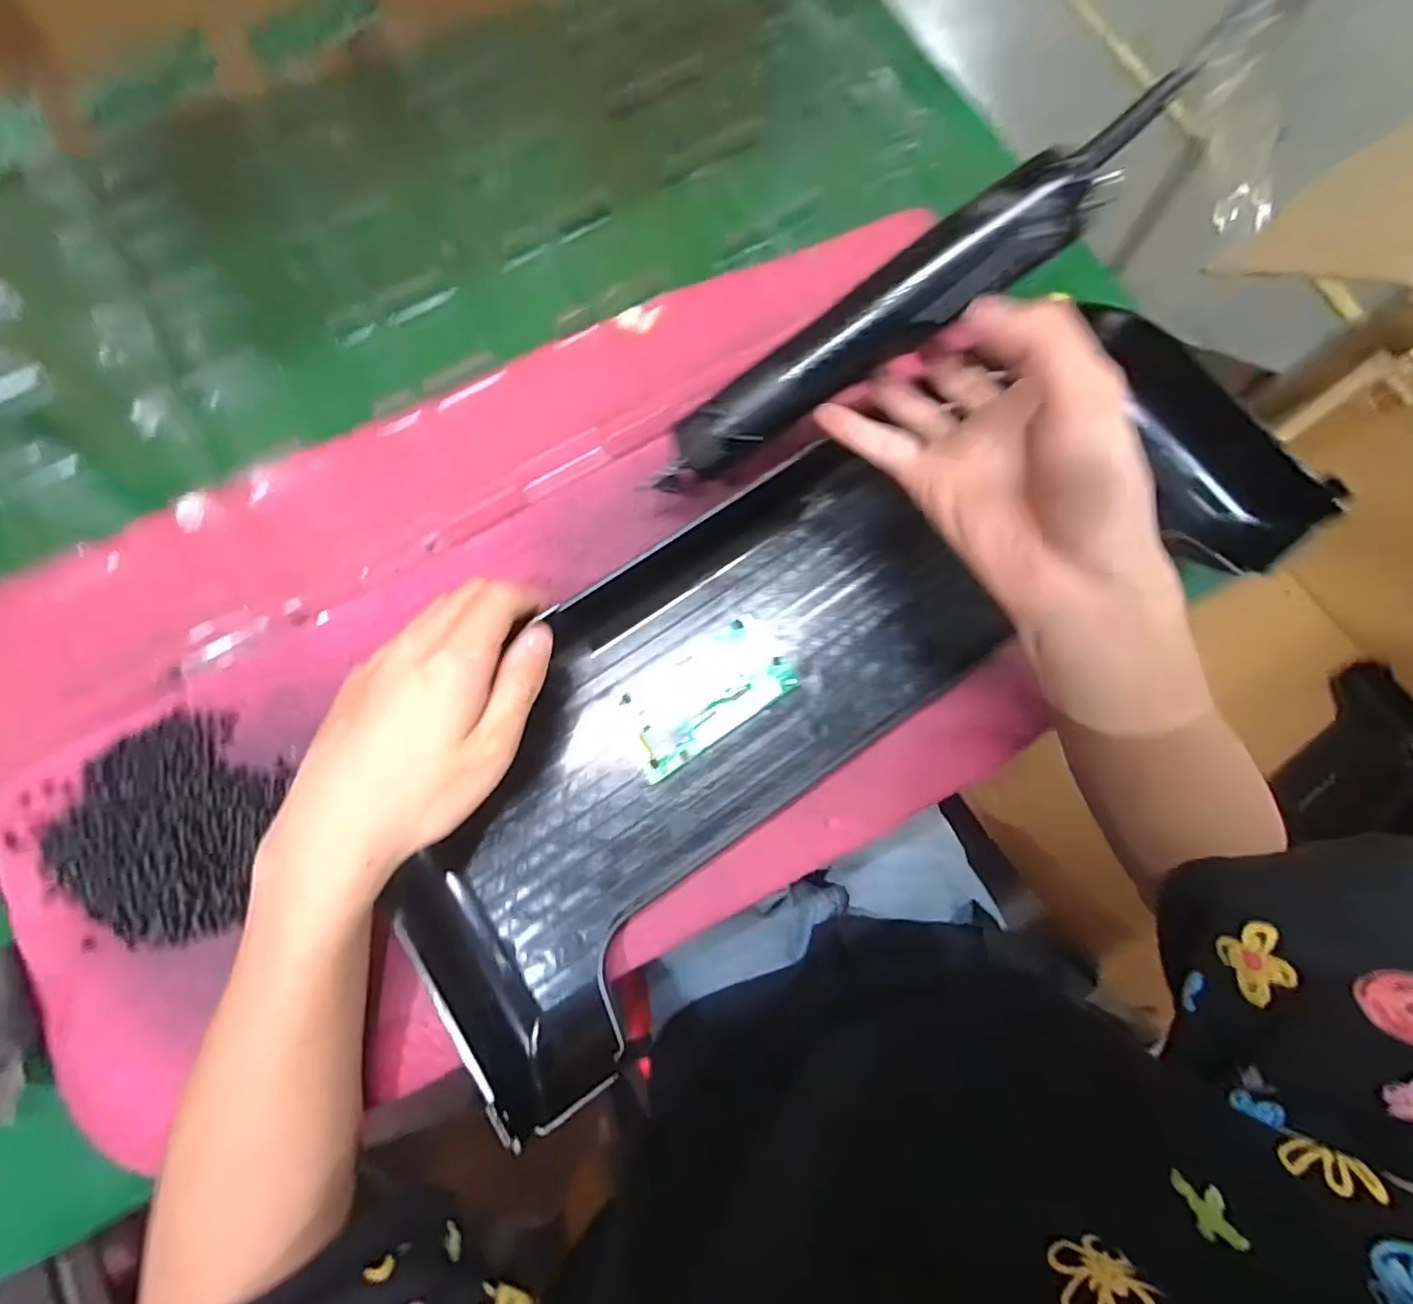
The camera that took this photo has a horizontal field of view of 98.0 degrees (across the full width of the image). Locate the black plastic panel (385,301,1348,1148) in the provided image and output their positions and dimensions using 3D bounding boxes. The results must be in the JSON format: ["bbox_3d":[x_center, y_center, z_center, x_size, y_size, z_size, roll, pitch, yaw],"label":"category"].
[{"bbox_3d":[0.062,-0.011,0.321,0.481,0.056,0.201,-36,79,-8],"label":"black plastic panel"}]

